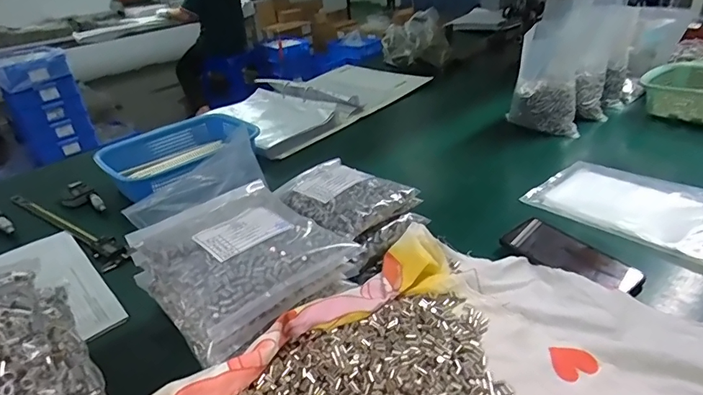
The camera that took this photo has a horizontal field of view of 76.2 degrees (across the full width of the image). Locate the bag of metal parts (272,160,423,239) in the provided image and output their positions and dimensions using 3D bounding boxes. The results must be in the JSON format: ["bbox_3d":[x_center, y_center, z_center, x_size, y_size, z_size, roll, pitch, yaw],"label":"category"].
[{"bbox_3d":[-0.014,-0.006,0.637,0.142,0.040,0.172,-30,38,-35],"label":"bag of metal parts"}]

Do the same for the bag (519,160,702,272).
[{"bbox_3d":[0.422,0.008,0.677,0.178,0.023,0.256,-25,35,-29],"label":"bag"}]

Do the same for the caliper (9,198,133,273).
[{"bbox_3d":[-0.498,0.047,0.783,0.391,0.011,0.048,18,37,35],"label":"caliper"}]

